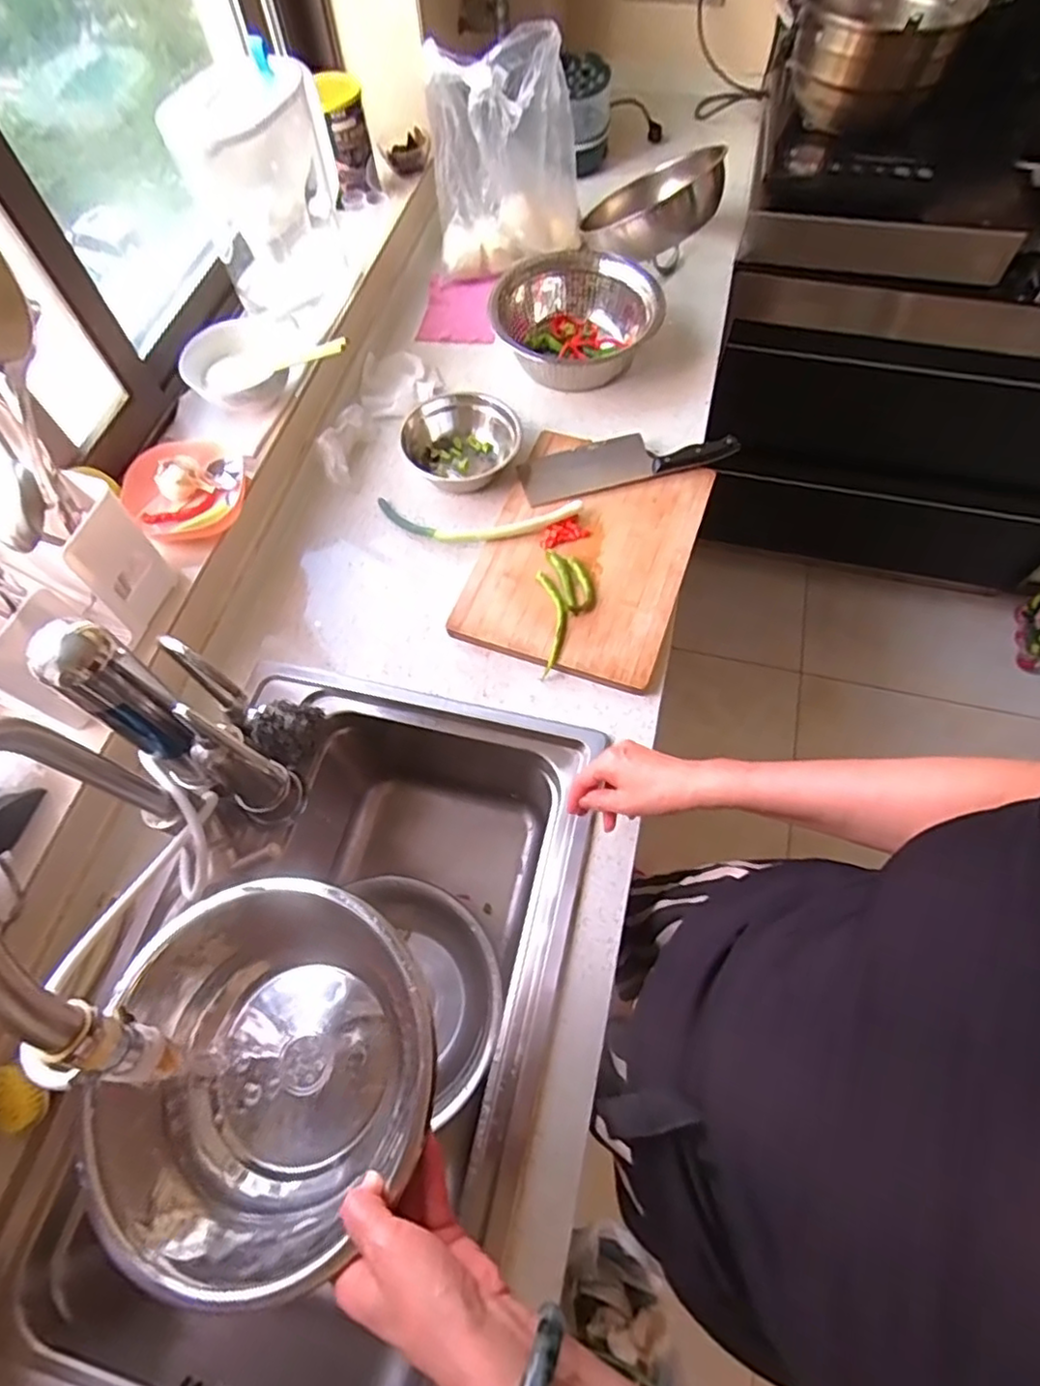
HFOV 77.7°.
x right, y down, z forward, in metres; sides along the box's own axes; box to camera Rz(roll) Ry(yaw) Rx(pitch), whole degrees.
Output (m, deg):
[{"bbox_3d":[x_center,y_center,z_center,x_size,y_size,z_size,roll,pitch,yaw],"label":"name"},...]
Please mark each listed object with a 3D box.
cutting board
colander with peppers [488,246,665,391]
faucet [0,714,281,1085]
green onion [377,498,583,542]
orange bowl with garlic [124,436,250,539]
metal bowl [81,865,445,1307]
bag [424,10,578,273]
[{"bbox_3d":[0.088,-0.185,0.842,0.253,0.030,0.346,19,66,10],"label":"cutting board"},{"bbox_3d":[0.085,-0.568,0.973,0.241,0.093,0.229,-7,64,-2],"label":"colander with peppers"},{"bbox_3d":[-0.283,0.151,0.478,0.045,0.356,0.242,-21,66,-9],"label":"faucet"},{"bbox_3d":[-0.061,-0.227,0.858,0.275,0.031,0.071,6,64,4],"label":"green onion"},{"bbox_3d":[-0.398,-0.245,0.780,0.138,0.052,0.129,0,64,1],"label":"orange bowl with garlic"},{"bbox_3d":[-0.167,0.258,0.451,0.220,0.106,0.226,0,64,1],"label":"metal bowl"},{"bbox_3d":[-0.021,-0.853,1.032,0.232,0.254,0.168,-4,64,-1],"label":"bag"}]

